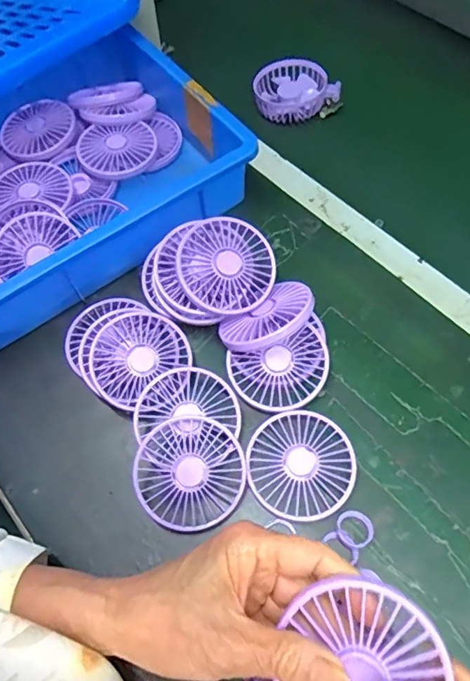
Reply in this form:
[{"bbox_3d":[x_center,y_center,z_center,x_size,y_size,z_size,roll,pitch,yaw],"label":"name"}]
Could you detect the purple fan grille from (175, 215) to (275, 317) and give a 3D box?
[{"bbox_3d":[-0.009,-0.065,0.438,0.085,0.020,0.084,2,79,-12],"label":"purple fan grille"}]

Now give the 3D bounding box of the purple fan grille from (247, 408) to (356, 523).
[{"bbox_3d":[0.053,0.100,0.402,0.083,0.011,0.085,-1,63,2],"label":"purple fan grille"}]

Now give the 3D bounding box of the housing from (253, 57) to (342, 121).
[{"bbox_3d":[0.073,-0.320,0.628,0.096,0.030,0.090,-1,63,2],"label":"housing"}]

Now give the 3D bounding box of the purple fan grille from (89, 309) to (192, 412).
[{"bbox_3d":[-0.083,0.017,0.435,0.085,0.015,0.084,1,73,-4],"label":"purple fan grille"}]

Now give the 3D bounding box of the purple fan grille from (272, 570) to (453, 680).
[{"bbox_3d":[0.061,0.164,0.247,0.083,0.011,0.081,-3,81,16],"label":"purple fan grille"}]

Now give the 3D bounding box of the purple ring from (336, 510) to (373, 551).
[{"bbox_3d":[0.091,0.144,0.379,0.027,0.008,0.027,-1,63,2],"label":"purple ring"}]

